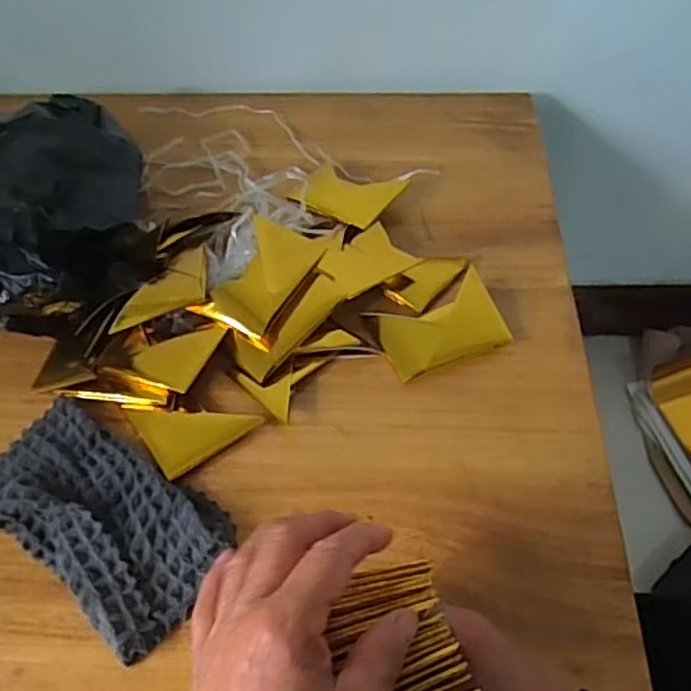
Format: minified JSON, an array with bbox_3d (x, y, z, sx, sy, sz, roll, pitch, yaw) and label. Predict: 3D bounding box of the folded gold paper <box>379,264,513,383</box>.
[{"bbox_3d":[0.076,-0.016,0.521,0.095,0.024,0.064,-19,53,-12],"label":"folded gold paper"}]

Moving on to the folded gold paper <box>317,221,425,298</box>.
[{"bbox_3d":[0.014,-0.075,0.550,0.076,0.009,0.066,-27,53,-24],"label":"folded gold paper"}]

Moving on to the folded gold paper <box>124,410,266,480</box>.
[{"bbox_3d":[-0.112,0.055,0.479,0.076,0.009,0.064,-32,57,-21],"label":"folded gold paper"}]

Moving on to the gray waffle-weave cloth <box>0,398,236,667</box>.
[{"bbox_3d":[-0.164,0.109,0.431,0.182,0.025,0.098,29,58,23],"label":"gray waffle-weave cloth"}]

